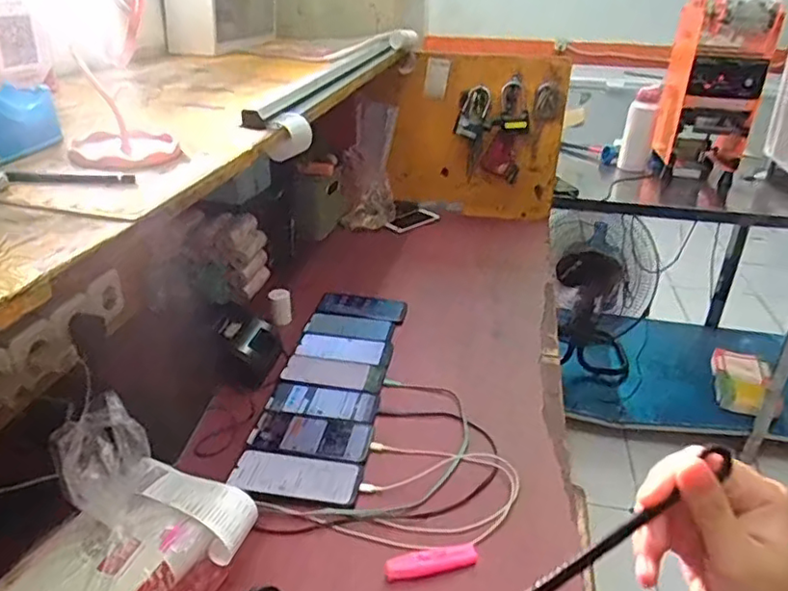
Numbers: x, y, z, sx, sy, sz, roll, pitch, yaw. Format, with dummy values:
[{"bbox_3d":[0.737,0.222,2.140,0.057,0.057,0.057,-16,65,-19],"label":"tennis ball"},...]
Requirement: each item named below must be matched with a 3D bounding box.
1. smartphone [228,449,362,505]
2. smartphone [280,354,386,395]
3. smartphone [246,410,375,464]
[{"bbox_3d":[-0.127,0.234,0.791,0.165,0.006,0.078,5,28,6],"label":"smartphone"},{"bbox_3d":[-0.098,0.129,1.010,0.165,0.013,0.082,7,29,10],"label":"smartphone"},{"bbox_3d":[-0.115,0.196,0.860,0.164,0.007,0.078,5,28,7],"label":"smartphone"}]

